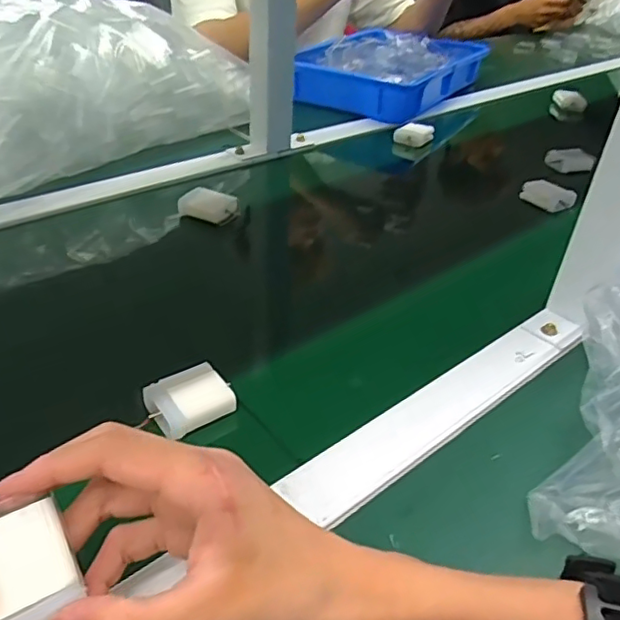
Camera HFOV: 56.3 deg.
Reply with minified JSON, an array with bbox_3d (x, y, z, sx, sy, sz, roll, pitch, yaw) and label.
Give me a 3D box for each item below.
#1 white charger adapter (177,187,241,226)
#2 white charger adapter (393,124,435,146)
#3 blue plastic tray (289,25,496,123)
[{"bbox_3d":[-0.104,-0.110,0.605,0.060,0.025,0.030,10,37,7],"label":"white charger adapter"},{"bbox_3d":[0.149,-0.251,0.825,0.050,0.028,0.029,21,39,21],"label":"white charger adapter"},{"bbox_3d":[0.126,-0.410,0.995,0.238,0.063,0.314,22,40,22],"label":"blue plastic tray"}]

